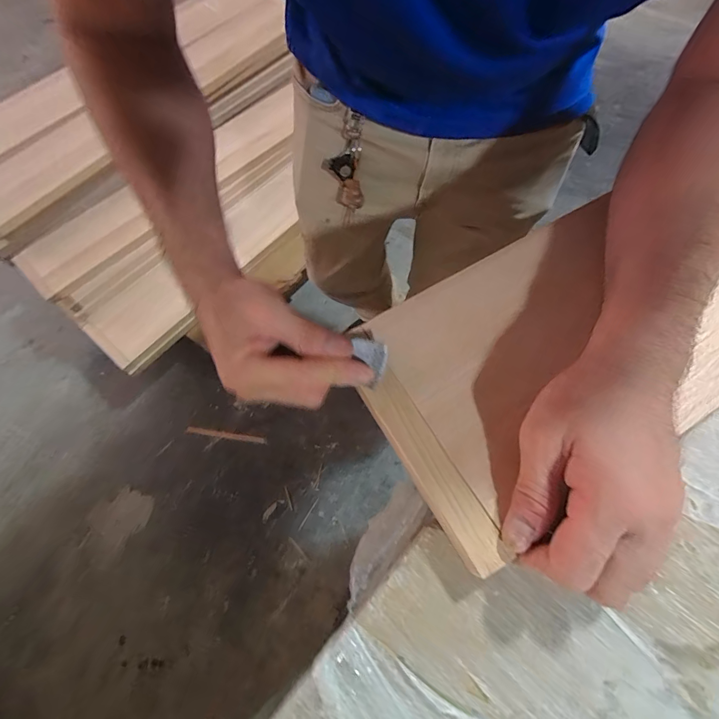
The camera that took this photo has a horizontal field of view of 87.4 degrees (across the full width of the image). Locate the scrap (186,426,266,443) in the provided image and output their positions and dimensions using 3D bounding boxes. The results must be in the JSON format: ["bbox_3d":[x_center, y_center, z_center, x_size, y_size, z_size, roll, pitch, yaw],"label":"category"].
[{"bbox_3d":[-0.379,0.214,1.065,0.230,0.014,0.018,8,68,4],"label":"scrap"}]

